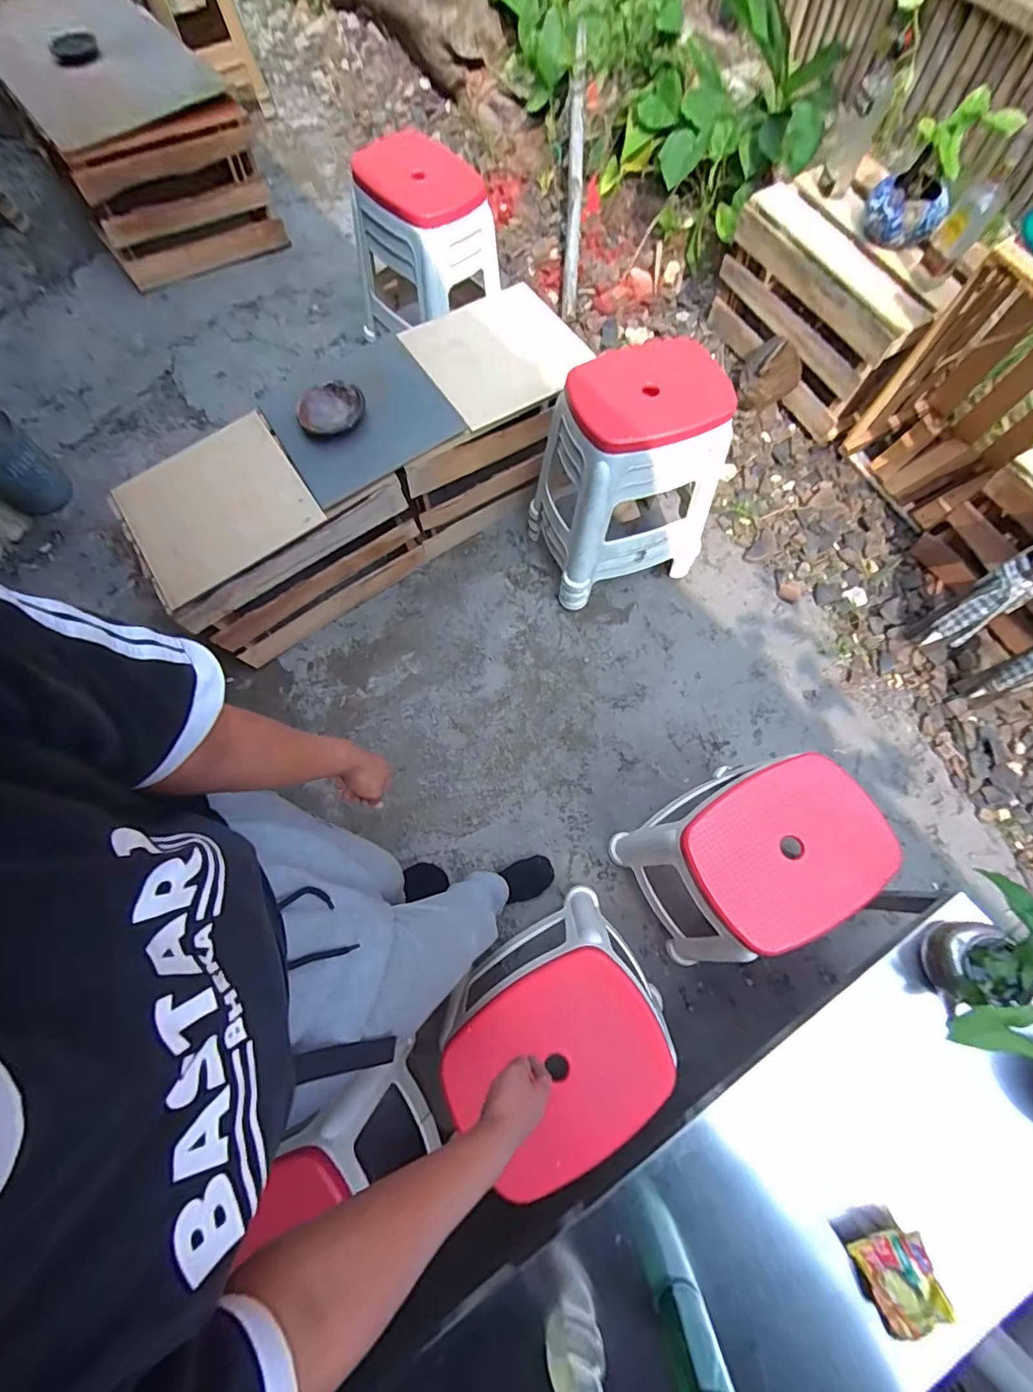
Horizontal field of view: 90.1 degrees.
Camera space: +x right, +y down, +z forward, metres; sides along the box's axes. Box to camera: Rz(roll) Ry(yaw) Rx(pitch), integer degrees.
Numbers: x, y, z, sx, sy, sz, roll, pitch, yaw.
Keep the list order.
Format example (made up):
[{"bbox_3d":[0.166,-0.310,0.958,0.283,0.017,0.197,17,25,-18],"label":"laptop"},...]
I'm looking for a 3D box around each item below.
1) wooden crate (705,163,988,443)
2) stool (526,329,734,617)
[{"bbox_3d":[0.837,-1.073,1.398,0.242,0.351,0.564,-27,73,-9],"label":"wooden crate"},{"bbox_3d":[0.258,-0.512,1.230,0.358,0.510,0.277,-18,72,-6],"label":"stool"}]

